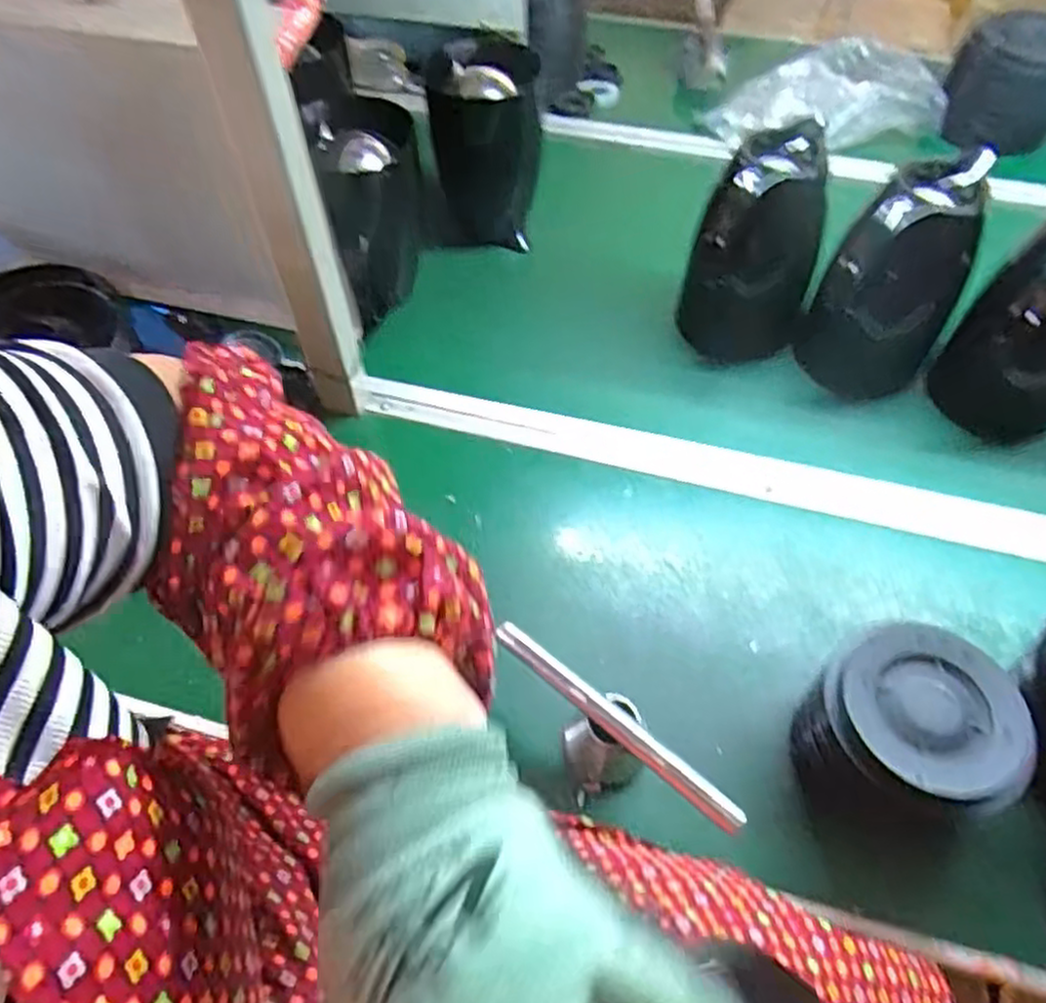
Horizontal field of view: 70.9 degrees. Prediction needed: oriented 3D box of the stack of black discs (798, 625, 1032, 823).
[{"bbox_3d":[0.256,0.159,0.500,0.121,0.108,0.115,22,57,16],"label":"stack of black discs"}]

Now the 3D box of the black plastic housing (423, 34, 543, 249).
[{"bbox_3d":[-0.041,-0.399,0.836,0.121,0.185,0.112,1,54,1],"label":"black plastic housing"}]

